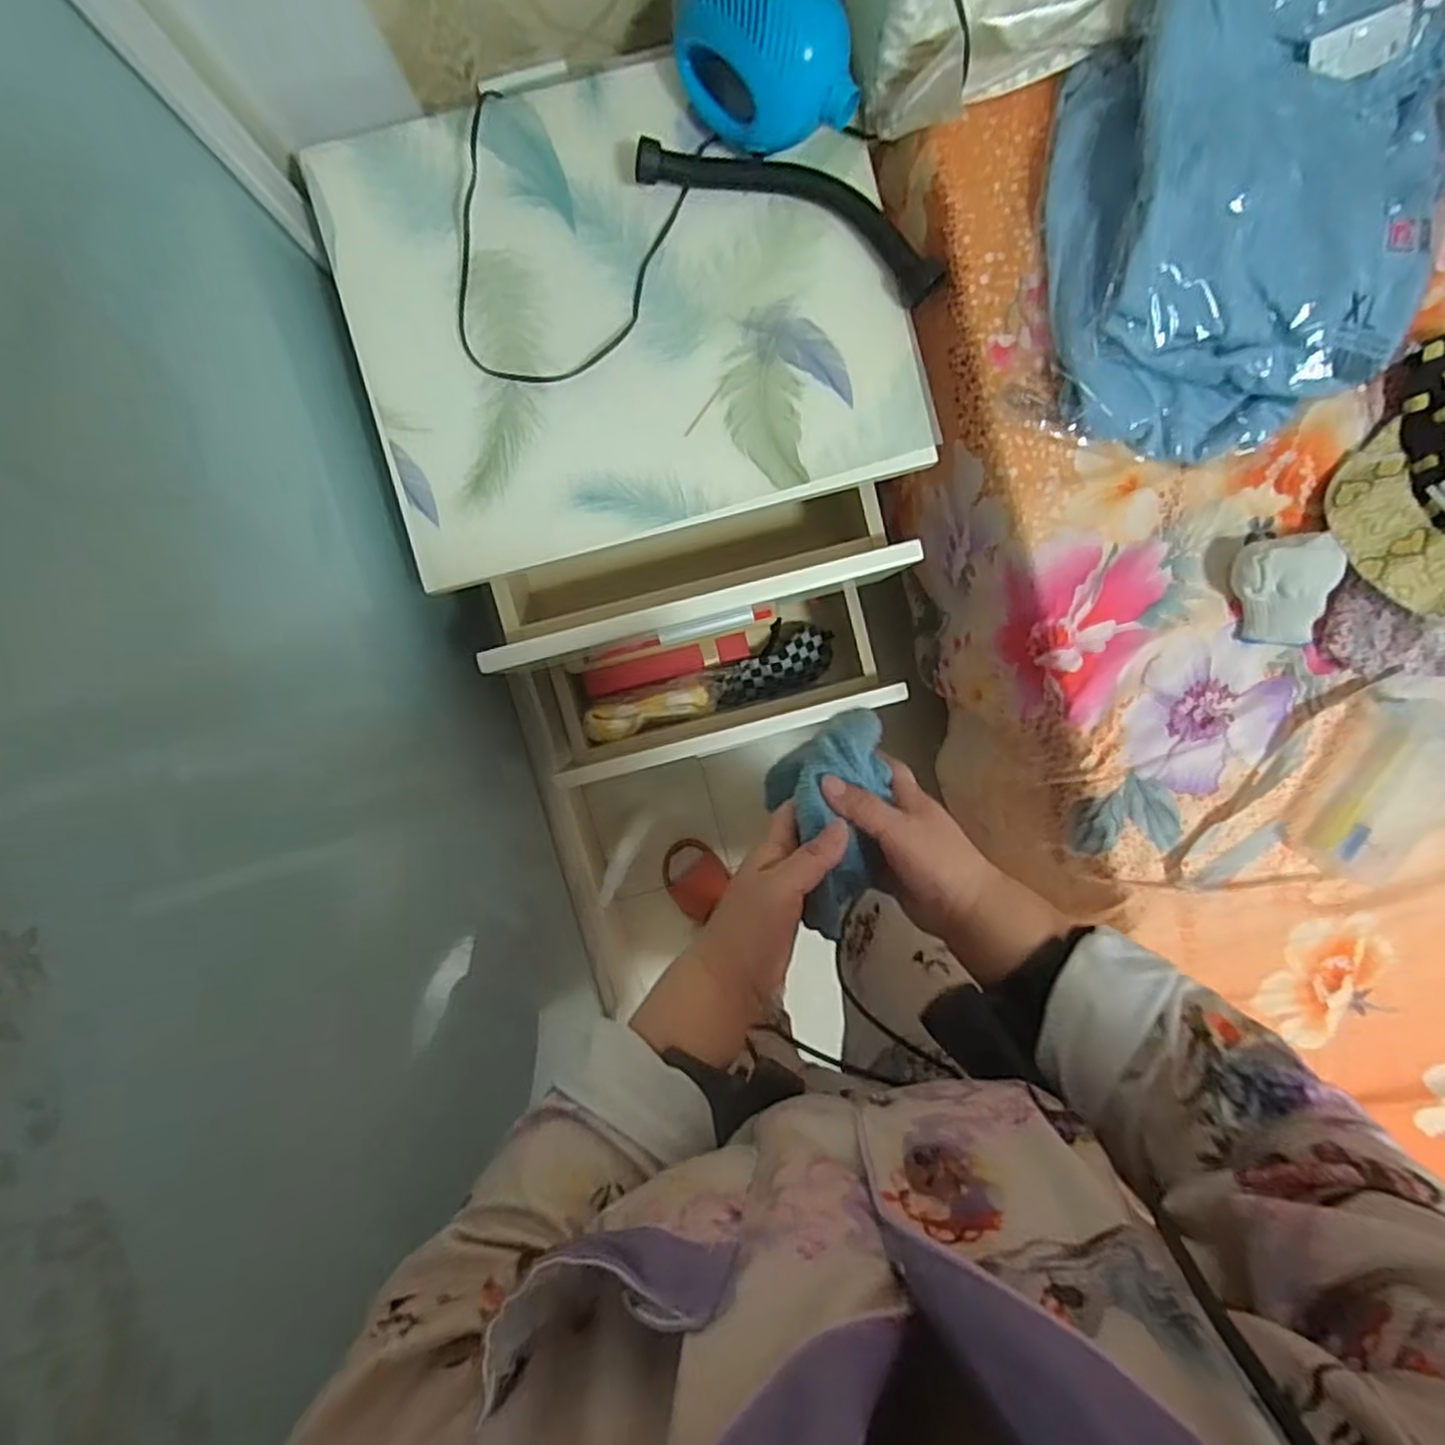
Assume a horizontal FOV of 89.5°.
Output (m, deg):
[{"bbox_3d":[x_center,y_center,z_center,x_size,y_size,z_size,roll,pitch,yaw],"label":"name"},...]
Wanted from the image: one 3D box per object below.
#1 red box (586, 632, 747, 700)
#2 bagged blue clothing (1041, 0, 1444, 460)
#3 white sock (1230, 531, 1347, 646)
[{"bbox_3d":[-0.075,-0.077,0.982,0.221,0.041,0.038,-14,95,11],"label":"red box"},{"bbox_3d":[0.452,-0.428,0.612,0.339,0.084,0.365,-10,94,-1],"label":"bagged blue clothing"},{"bbox_3d":[0.506,-0.118,0.654,0.092,0.043,0.095,-2,94,-2],"label":"white sock"}]

